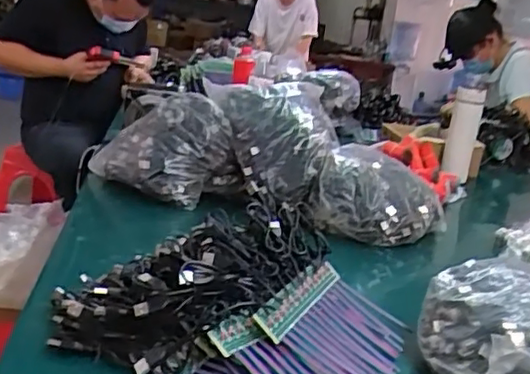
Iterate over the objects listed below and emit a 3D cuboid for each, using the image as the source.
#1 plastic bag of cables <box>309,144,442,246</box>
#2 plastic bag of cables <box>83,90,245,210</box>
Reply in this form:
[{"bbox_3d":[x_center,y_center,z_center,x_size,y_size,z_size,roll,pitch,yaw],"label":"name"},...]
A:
[{"bbox_3d":[0.182,0.011,1.012,0.162,0.122,0.183,16,17,29],"label":"plastic bag of cables"},{"bbox_3d":[-0.175,-0.075,1.087,0.131,0.149,0.262,-6,20,-43],"label":"plastic bag of cables"}]

